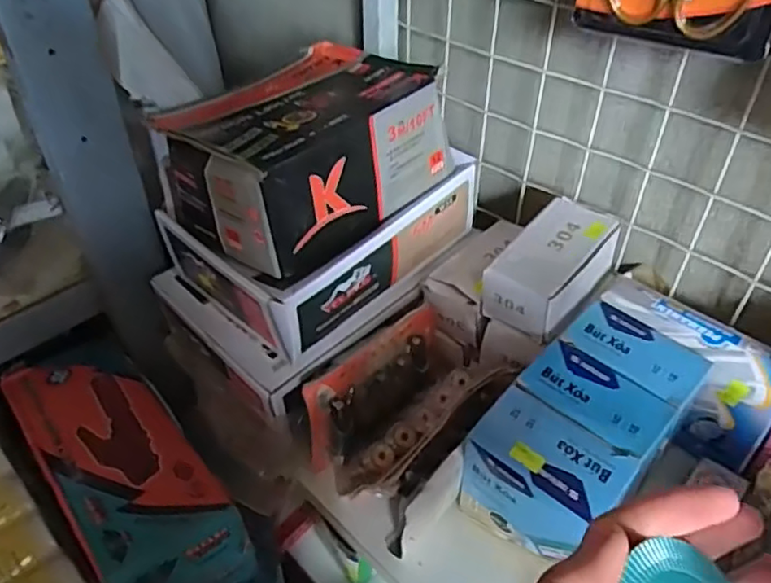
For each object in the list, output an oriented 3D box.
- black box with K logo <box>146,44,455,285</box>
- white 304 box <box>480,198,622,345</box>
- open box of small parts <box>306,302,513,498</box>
[{"bbox_3d":[-0.065,-0.116,0.485,0.154,0.087,0.187,32,50,31],"label":"black box with K logo"},{"bbox_3d":[0.132,-0.019,0.485,0.063,0.050,0.113,30,49,30],"label":"white 304 box"},{"bbox_3d":[0.023,0.095,0.481,0.106,0.085,0.149,32,50,31],"label":"open box of small parts"}]

